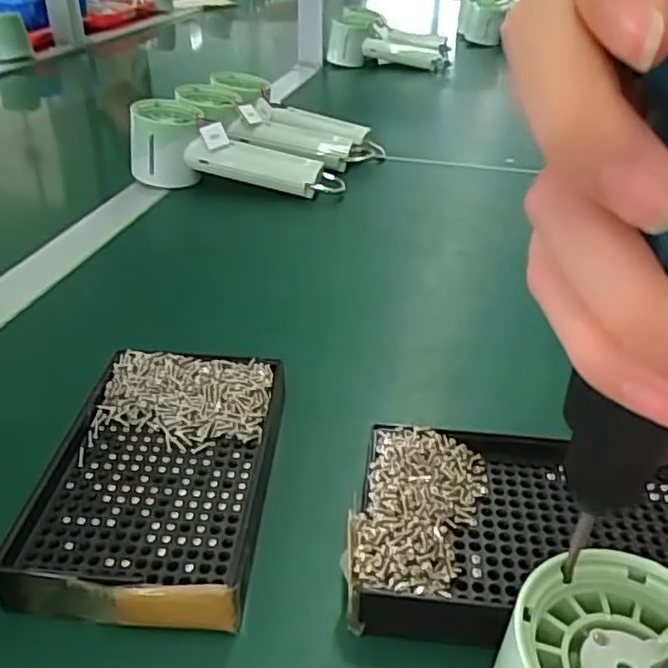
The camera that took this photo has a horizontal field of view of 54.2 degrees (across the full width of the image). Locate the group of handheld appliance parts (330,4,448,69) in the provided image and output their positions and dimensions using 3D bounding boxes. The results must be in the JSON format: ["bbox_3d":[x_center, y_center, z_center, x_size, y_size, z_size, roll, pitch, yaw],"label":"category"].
[{"bbox_3d":[0.092,-0.475,1.067,0.195,0.082,0.095,4,34,3],"label":"group of handheld appliance parts"}]

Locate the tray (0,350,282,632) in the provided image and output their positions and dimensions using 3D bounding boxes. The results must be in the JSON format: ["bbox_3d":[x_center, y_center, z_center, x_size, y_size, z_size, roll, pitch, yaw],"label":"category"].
[{"bbox_3d":[-0.078,0.061,0.291,0.094,0.027,0.138,2,34,3],"label":"tray"}]

